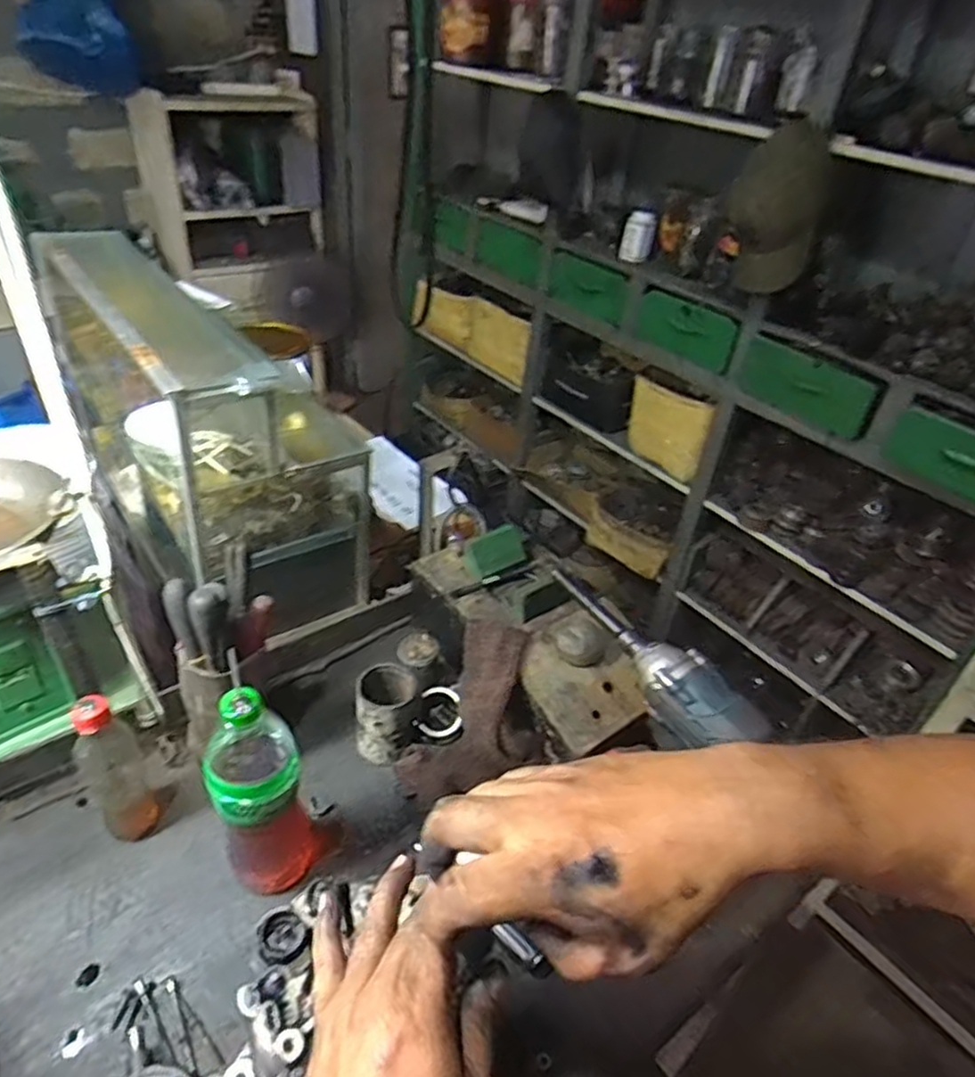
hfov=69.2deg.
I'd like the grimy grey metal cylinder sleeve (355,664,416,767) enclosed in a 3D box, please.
[{"bbox_3d":[-0.120,0.210,0.843,0.071,0.098,0.070,8,37,1],"label":"grimy grey metal cylinder sleeve"}]

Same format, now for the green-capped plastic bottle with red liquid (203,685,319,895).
[{"bbox_3d":[-0.208,0.236,0.656,0.078,0.268,0.070,-7,39,-17],"label":"green-capped plastic bottle with red liquid"}]

